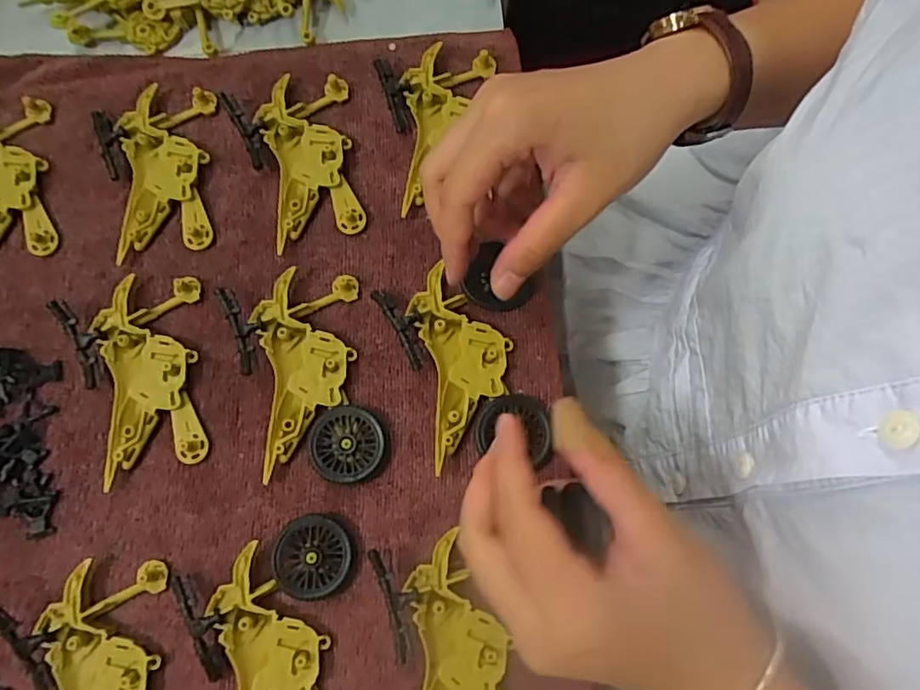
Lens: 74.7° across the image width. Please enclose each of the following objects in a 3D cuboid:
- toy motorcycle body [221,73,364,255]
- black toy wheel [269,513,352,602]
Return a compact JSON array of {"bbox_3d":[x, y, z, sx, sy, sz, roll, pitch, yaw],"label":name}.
[{"bbox_3d":[-0.088,-0.104,0.337,0.061,0.013,0.096,-14,76,-5],"label":"toy motorcycle body"},{"bbox_3d":[-0.069,0.100,0.283,0.035,0.011,0.037,0,75,-2],"label":"black toy wheel"}]

